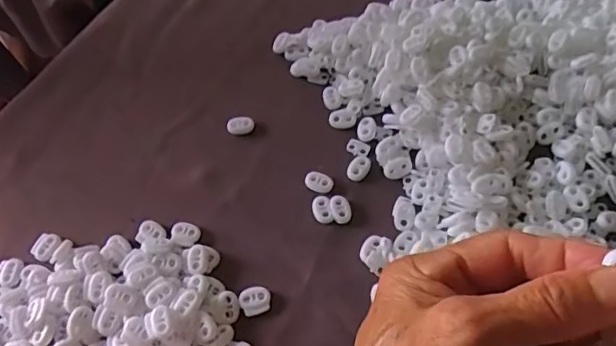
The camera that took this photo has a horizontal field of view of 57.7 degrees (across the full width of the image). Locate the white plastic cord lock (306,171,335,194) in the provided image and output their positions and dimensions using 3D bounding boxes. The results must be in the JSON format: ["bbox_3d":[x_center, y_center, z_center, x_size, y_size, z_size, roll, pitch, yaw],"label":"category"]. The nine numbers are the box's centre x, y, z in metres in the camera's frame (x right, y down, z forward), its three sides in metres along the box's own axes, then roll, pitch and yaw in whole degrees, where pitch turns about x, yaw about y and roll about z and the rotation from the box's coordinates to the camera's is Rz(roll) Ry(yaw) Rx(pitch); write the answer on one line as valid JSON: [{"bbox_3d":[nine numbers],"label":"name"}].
[{"bbox_3d":[0.009,0.007,0.439,0.021,0.004,0.016,24,66,17],"label":"white plastic cord lock"}]

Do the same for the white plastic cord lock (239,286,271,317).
[{"bbox_3d":[-0.037,0.090,0.395,0.021,0.006,0.019,-14,61,-4],"label":"white plastic cord lock"}]

